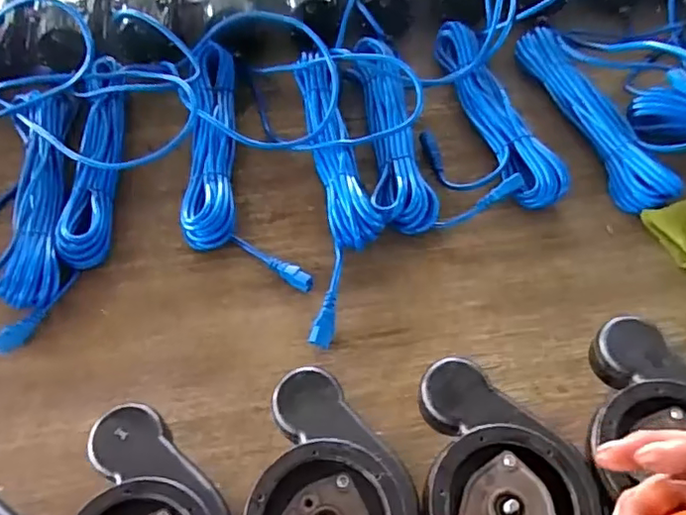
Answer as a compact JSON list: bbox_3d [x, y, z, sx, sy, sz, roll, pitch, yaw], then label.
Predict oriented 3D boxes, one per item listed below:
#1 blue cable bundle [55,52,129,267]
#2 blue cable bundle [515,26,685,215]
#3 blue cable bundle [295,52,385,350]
[{"bbox_3d":[-0.328,-0.141,0.784,0.061,0.054,0.350,-6,56,-1],"label":"blue cable bundle"},{"bbox_3d":[0.344,-0.205,0.804,0.068,0.038,0.344,-15,57,-8],"label":"blue cable bundle"},{"bbox_3d":[-0.007,-0.104,0.742,0.098,0.047,0.438,-5,56,0],"label":"blue cable bundle"}]

